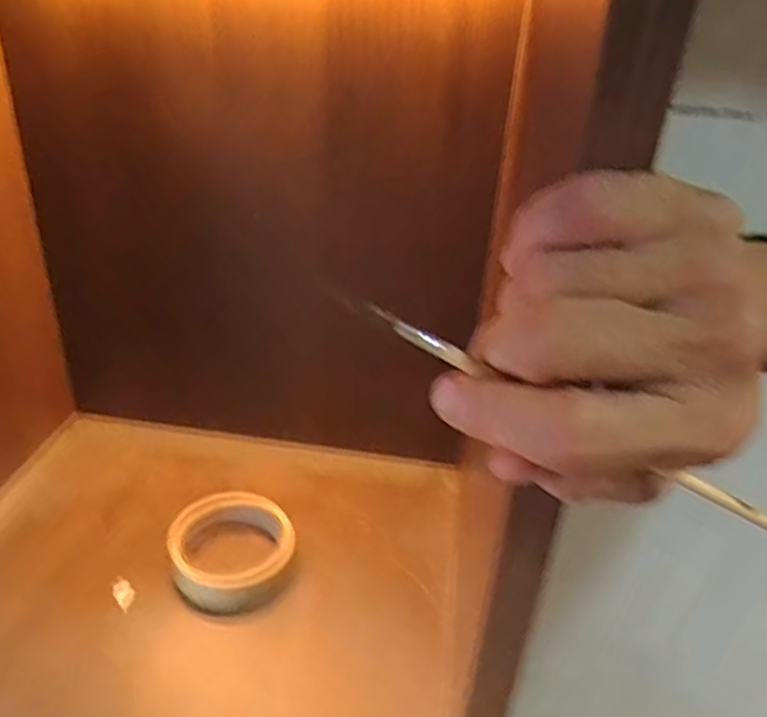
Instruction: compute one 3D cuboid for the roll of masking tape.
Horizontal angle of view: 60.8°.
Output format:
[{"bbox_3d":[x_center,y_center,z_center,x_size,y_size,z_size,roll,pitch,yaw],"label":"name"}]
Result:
[{"bbox_3d":[-0.120,0.153,0.519,0.094,0.043,0.085,1,30,-7],"label":"roll of masking tape"}]

